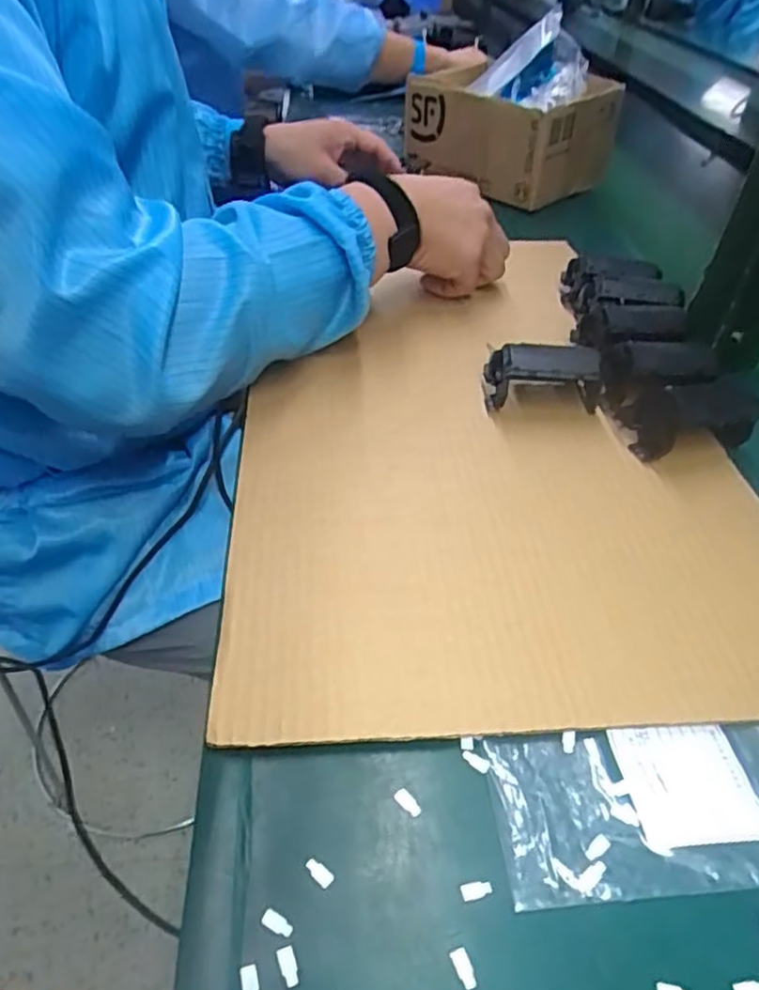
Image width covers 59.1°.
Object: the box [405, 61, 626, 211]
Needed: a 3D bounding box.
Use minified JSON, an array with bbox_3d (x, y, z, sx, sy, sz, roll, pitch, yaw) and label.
[{"bbox_3d":[0.156,-0.440,0.796,0.172,0.106,0.202,-26,51,-30],"label":"box"}]

